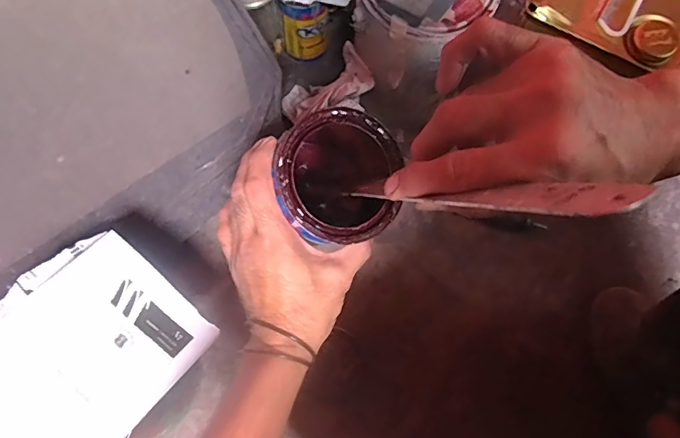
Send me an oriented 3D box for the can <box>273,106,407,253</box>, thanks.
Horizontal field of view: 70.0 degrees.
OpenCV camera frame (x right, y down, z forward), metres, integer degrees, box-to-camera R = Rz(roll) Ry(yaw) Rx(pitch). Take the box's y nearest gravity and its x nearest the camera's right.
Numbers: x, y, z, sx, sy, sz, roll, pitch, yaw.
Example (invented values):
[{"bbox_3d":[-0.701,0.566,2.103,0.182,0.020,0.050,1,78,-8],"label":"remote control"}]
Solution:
[{"bbox_3d":[-0.003,-0.030,0.424,0.096,0.124,0.098,0,87,-7],"label":"can"}]

